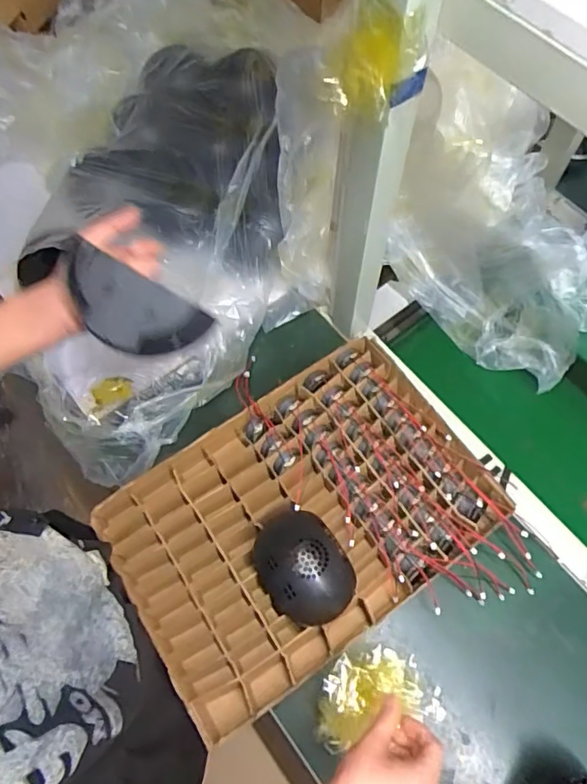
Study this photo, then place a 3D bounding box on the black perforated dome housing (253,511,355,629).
[{"bbox_3d":[0.010,0.200,0.594,0.095,0.075,0.127,-31,70,-12],"label":"black perforated dome housing"}]

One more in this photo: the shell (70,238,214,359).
[{"bbox_3d":[-0.131,-0.066,0.437,0.117,0.040,0.065,29,104,-3],"label":"shell"}]

